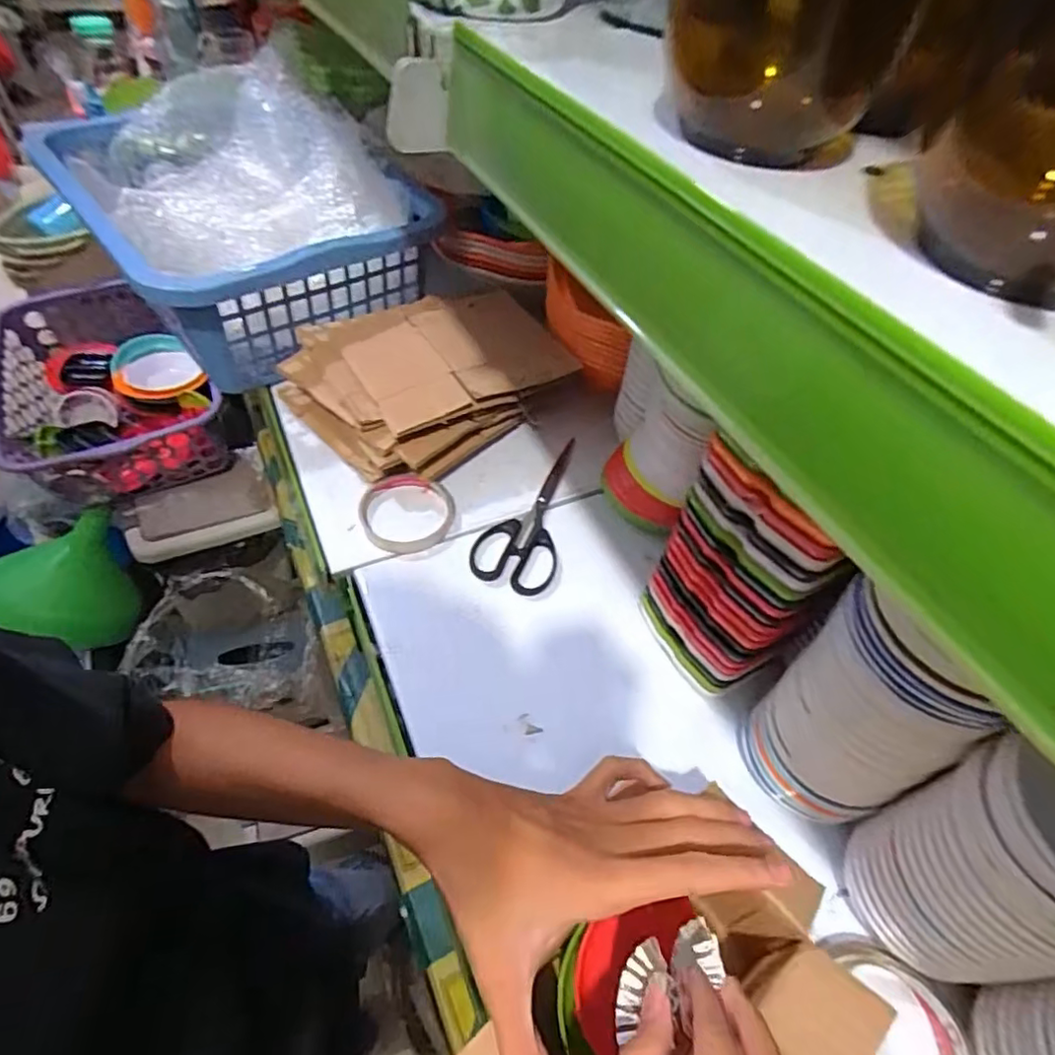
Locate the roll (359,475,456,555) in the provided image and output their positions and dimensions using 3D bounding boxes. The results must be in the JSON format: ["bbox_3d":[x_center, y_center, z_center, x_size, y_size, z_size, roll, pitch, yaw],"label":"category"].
[{"bbox_3d":[-0.108,-0.013,0.534,0.084,0.012,0.080,3,50,-4],"label":"roll"}]

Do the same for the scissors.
[{"bbox_3d":[0.002,-0.021,0.557,0.071,0.005,0.191,12,50,4],"label":"scissors"}]

